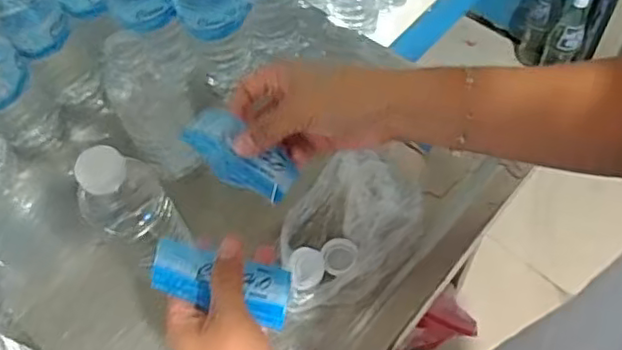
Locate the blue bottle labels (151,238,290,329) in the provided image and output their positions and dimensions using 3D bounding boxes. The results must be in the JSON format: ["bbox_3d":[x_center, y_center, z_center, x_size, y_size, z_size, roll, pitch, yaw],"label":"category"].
[{"bbox_3d":[-0.059,0.071,0.420,0.093,0.015,0.040,18,61,-9],"label":"blue bottle labels"}]

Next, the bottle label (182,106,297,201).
[{"bbox_3d":[-0.053,-0.015,0.444,0.090,0.012,0.040,36,68,15],"label":"bottle label"}]

